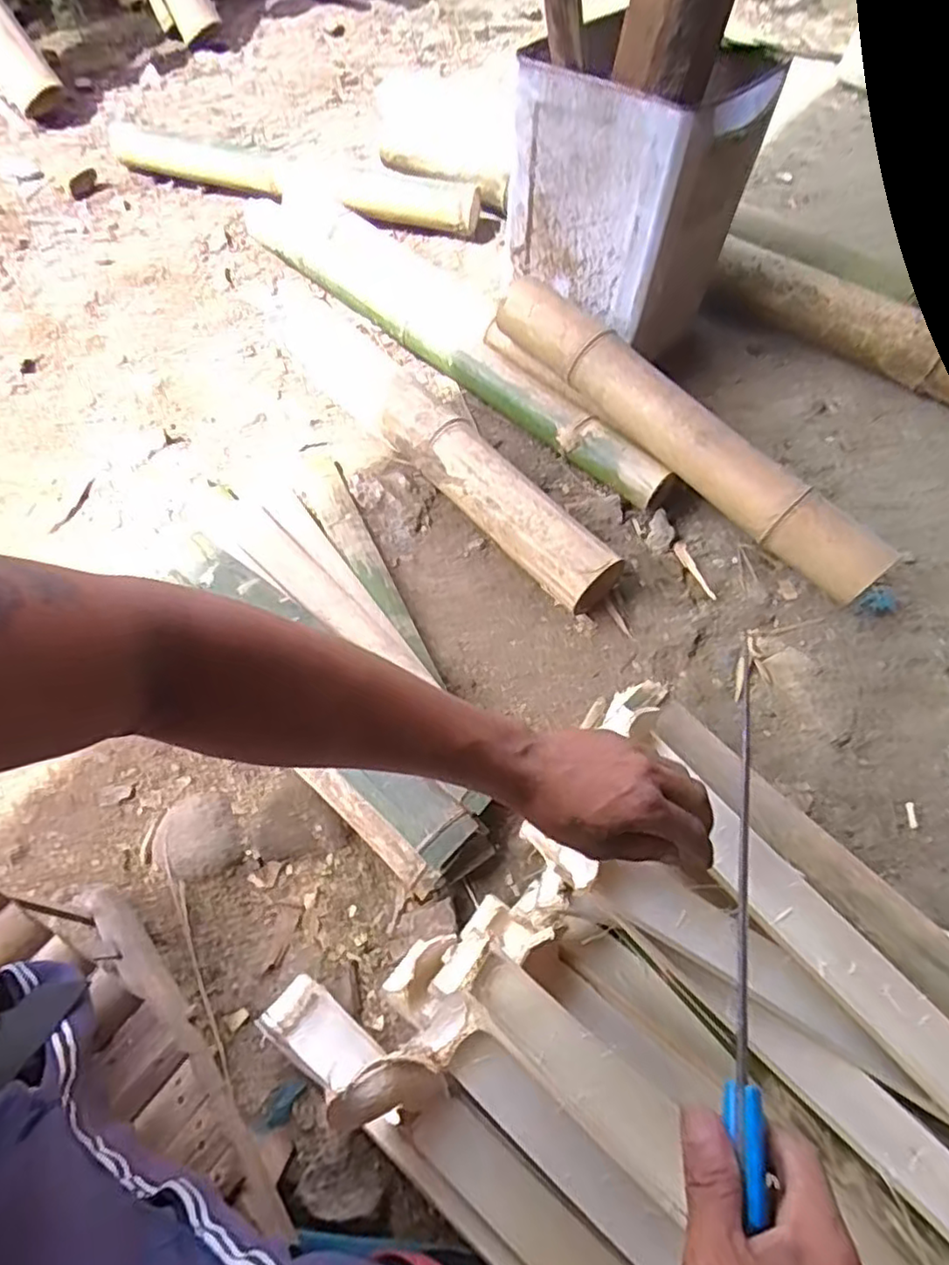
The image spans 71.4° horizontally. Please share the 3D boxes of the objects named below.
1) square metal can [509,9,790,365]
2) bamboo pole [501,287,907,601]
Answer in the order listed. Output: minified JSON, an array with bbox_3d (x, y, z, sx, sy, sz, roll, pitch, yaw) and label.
[{"bbox_3d":[0.218,-0.610,0.928,0.231,0.287,0.244,-38,69,-23],"label":"square metal can"},{"bbox_3d":[0.241,-0.268,0.823,0.086,0.062,0.613,-28,66,-19],"label":"bamboo pole"}]

